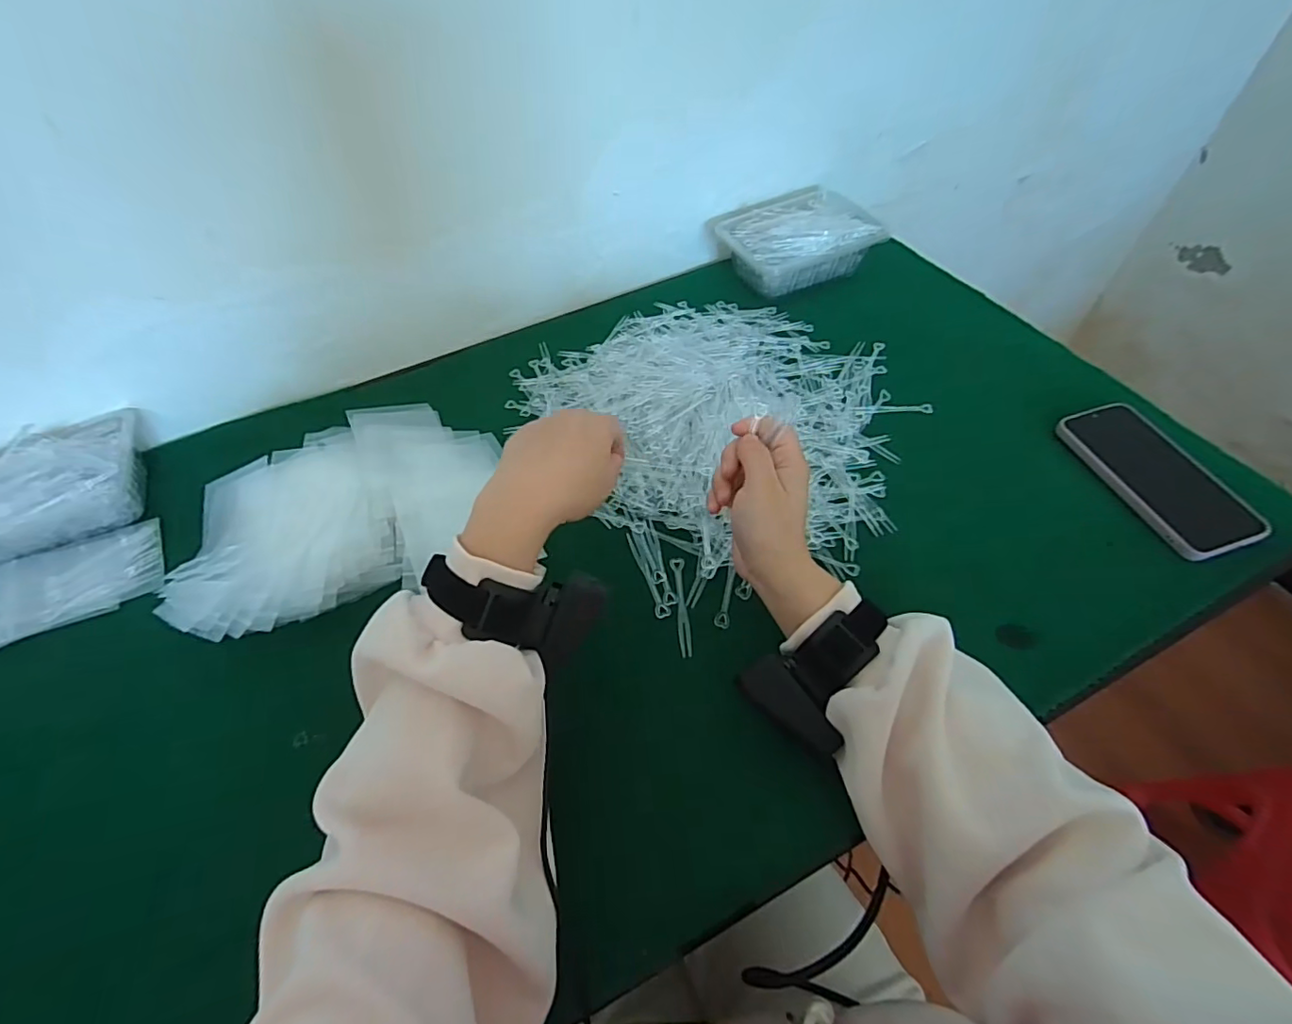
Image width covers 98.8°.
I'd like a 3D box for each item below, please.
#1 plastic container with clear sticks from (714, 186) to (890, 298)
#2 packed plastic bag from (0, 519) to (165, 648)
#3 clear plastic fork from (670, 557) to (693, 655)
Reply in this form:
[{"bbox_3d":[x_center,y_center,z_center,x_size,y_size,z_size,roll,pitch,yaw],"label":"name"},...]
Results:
[{"bbox_3d":[0.183,-0.332,0.692,0.167,0.068,0.151,-20,55,-10],"label":"plastic container with clear sticks"},{"bbox_3d":[-0.509,0.064,0.484,0.148,0.026,0.085,-27,57,-15],"label":"packed plastic bag"},{"bbox_3d":[0.029,0.076,0.453,0.012,0.004,0.086,-8,57,6],"label":"clear plastic fork"}]

